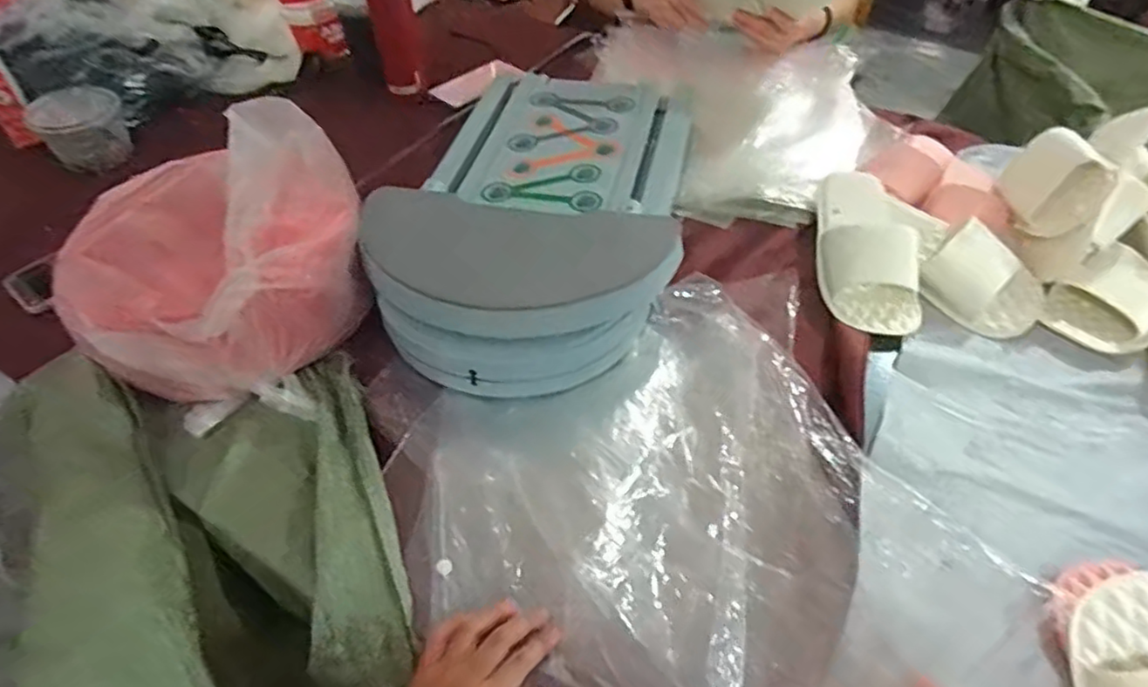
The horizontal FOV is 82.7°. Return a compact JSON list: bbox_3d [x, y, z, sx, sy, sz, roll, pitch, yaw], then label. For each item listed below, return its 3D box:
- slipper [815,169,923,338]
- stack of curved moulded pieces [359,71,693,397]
[{"bbox_3d":[0.334,-0.119,0.749,0.101,0.065,0.233,7,49,7],"label":"slipper"},{"bbox_3d":[-0.039,-0.175,0.759,0.317,0.121,0.501,7,49,7],"label":"stack of curved moulded pieces"}]

